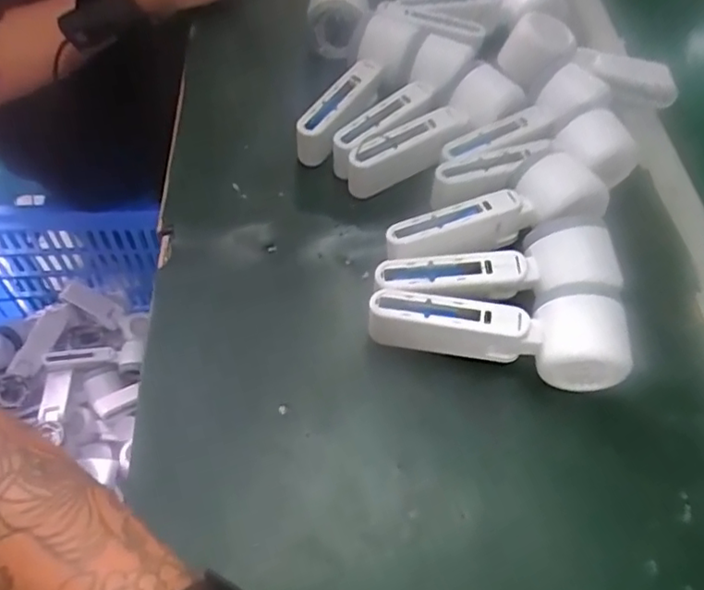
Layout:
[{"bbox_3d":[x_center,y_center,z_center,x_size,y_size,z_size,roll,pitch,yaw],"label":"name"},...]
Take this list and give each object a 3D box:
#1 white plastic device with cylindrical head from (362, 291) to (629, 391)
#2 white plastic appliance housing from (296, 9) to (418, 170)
[{"bbox_3d":[0.097,0.021,0.404,0.169,0.056,0.052,15,57,6],"label":"white plastic device with cylindrical head"},{"bbox_3d":[0.005,-0.177,0.517,0.057,0.043,0.155,31,74,16],"label":"white plastic appliance housing"}]

